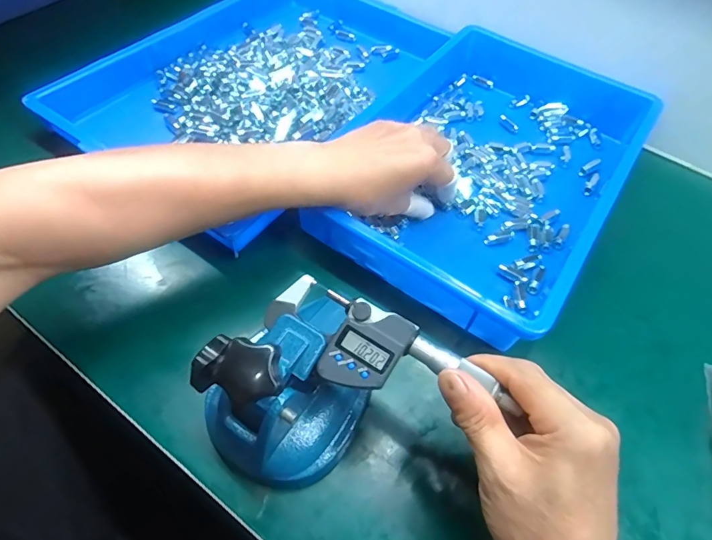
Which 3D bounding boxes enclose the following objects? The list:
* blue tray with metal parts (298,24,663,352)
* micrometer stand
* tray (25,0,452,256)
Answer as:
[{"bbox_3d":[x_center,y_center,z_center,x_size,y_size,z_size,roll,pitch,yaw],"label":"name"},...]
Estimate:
[{"bbox_3d":[0.138,-0.119,0.473,0.250,0.057,0.365,32,61,17],"label":"blue tray with metal parts"},{"bbox_3d":[-0.046,0.080,0.289,0.101,0.122,0.088,-28,62,-19],"label":"micrometer stand"},{"bbox_3d":[-0.104,-0.239,0.546,0.272,0.043,0.424,31,61,17],"label":"tray"}]

